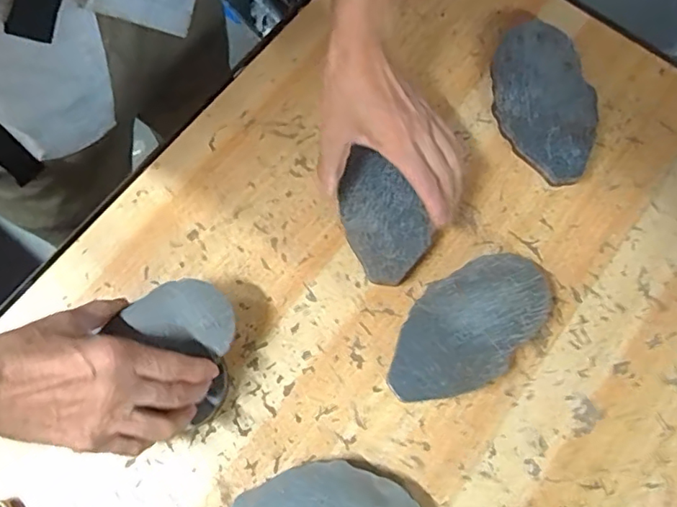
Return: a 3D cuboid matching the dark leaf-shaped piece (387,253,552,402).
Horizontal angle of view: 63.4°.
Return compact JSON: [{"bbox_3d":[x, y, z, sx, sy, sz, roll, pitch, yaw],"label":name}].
[{"bbox_3d":[0.111,0.067,0.481,0.089,0.025,0.160,42,78,11],"label":"dark leaf-shaped piece"}]

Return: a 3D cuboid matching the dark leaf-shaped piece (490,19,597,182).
[{"bbox_3d":[0.202,-0.151,0.545,0.093,0.027,0.172,-1,74,0],"label":"dark leaf-shaped piece"}]

